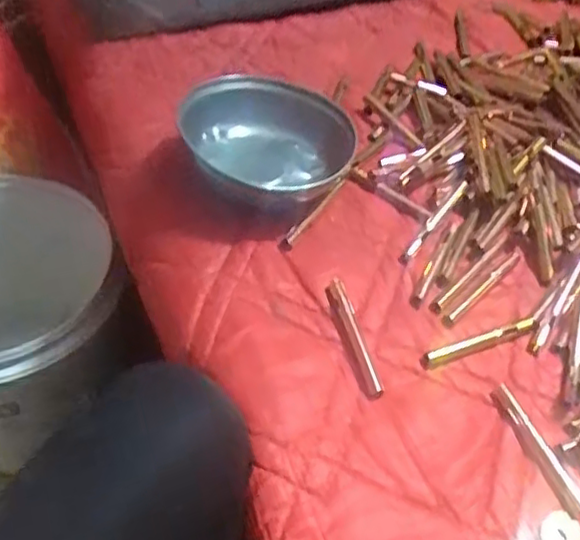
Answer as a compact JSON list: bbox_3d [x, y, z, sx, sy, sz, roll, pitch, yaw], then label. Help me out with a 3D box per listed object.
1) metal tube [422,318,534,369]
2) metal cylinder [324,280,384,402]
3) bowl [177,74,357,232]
[{"bbox_3d":[0.133,0.049,0.460,0.090,0.011,0.011,-15,51,-18],"label":"metal tube"},{"bbox_3d":[0.043,0.044,0.445,0.015,0.012,0.089,-9,50,-13],"label":"metal cylinder"},{"bbox_3d":[-0.016,-0.094,0.524,0.129,0.066,0.133,-1,49,1],"label":"bowl"}]

